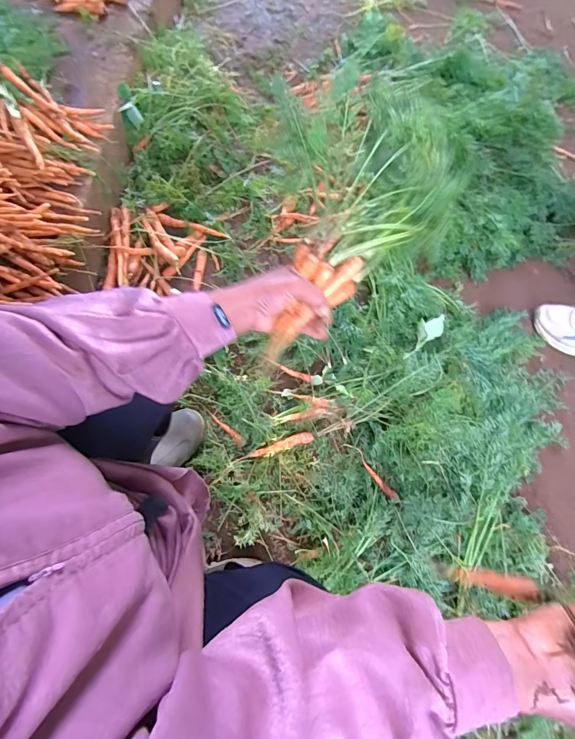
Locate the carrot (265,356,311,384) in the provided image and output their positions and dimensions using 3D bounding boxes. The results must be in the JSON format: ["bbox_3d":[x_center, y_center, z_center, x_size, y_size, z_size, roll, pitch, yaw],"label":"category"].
[{"bbox_3d":[0.001,0.000,0.848,0.112,0.012,0.014,27,70,8],"label":"carrot"}]

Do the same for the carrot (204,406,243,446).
[{"bbox_3d":[-0.131,0.114,0.801,0.015,0.013,0.114,-42,76,-16],"label":"carrot"}]

